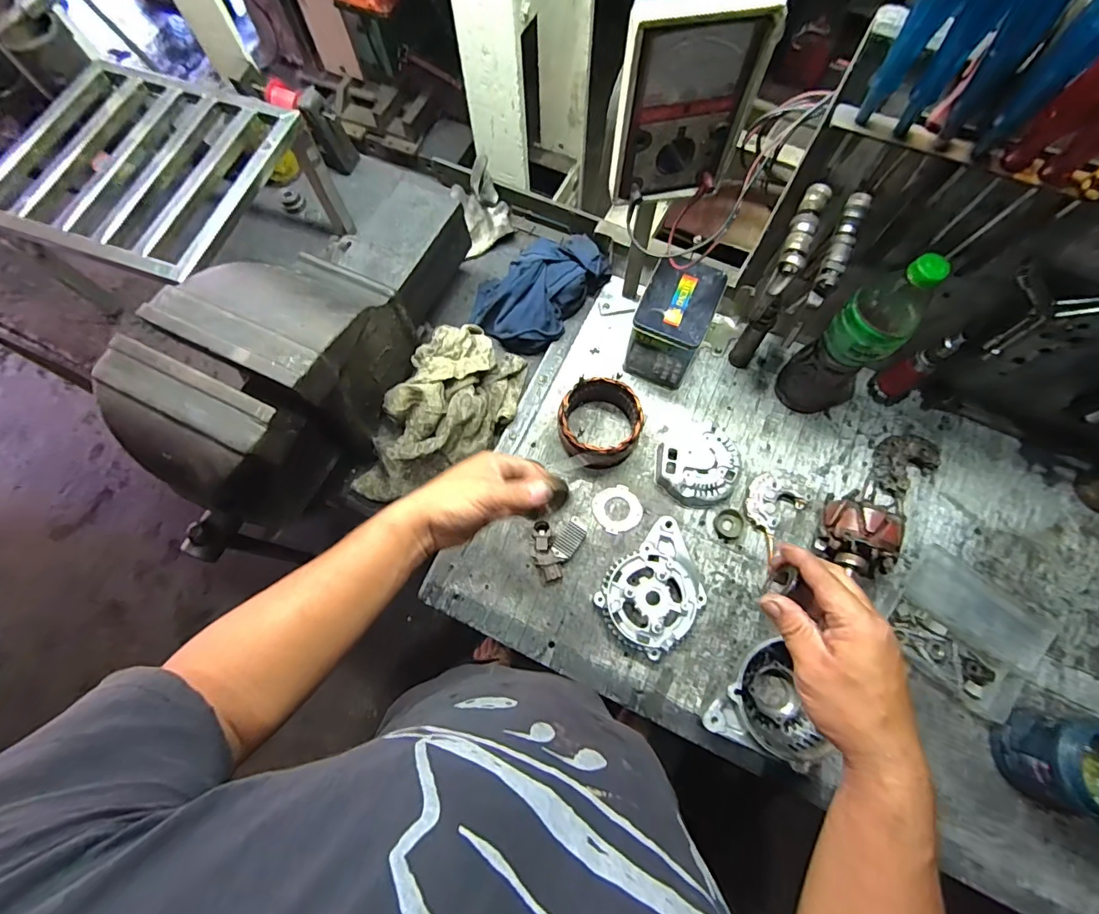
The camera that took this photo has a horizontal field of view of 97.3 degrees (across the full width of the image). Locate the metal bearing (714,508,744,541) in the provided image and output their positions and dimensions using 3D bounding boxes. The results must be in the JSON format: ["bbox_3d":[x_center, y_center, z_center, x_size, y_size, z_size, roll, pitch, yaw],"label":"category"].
[{"bbox_3d":[0.243,0.091,0.657,0.037,0.005,0.042,18,73,6],"label":"metal bearing"}]

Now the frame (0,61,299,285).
[{"bbox_3d":[-0.567,-0.401,0.659,0.364,0.029,0.303,18,73,6],"label":"frame"}]

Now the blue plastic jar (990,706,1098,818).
[{"bbox_3d":[0.563,0.331,0.521,0.094,0.104,0.089,0,72,1],"label":"blue plastic jar"}]

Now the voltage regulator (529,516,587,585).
[{"bbox_3d":[0.005,0.118,0.648,0.062,0.024,0.092,29,75,9],"label":"voltage regulator"}]

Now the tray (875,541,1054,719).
[{"bbox_3d":[0.521,0.213,0.610,0.171,0.024,0.149,42,77,13],"label":"tray"}]

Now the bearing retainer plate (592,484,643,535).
[{"bbox_3d":[0.094,0.072,0.670,0.064,0.006,0.064,0,72,1],"label":"bearing retainer plate"}]

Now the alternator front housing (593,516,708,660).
[{"bbox_3d":[0.141,0.170,0.616,0.152,0.043,0.124,-41,76,-11],"label":"alternator front housing"}]

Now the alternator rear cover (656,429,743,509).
[{"bbox_3d":[0.209,0.010,0.673,0.114,0.038,0.119,9,73,3],"label":"alternator rear cover"}]

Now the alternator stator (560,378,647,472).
[{"bbox_3d":[0.070,-0.045,0.674,0.110,0.071,0.112,0,72,1],"label":"alternator stator"}]

